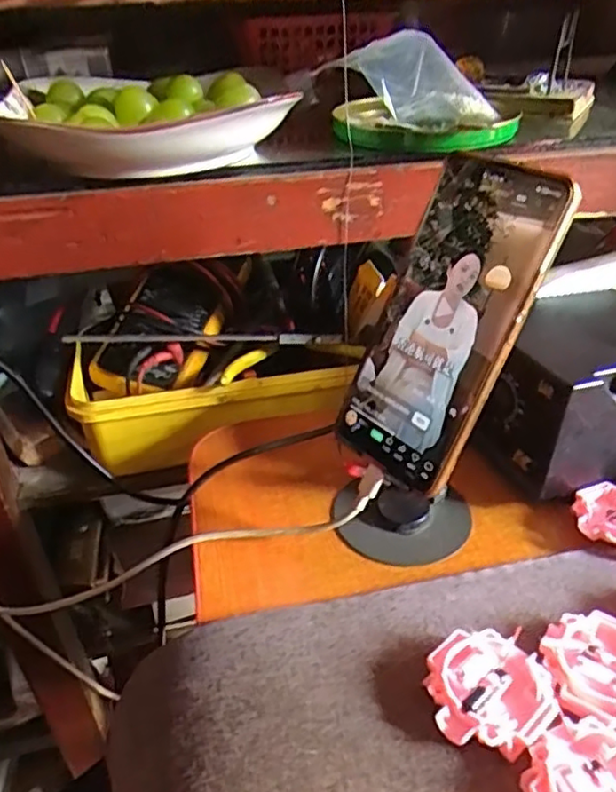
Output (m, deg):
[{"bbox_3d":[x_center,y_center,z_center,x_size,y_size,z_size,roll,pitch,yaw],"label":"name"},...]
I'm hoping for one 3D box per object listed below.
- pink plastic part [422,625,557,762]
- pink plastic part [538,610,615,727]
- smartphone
[{"bbox_3d":[0.080,0.130,0.279,0.052,0.016,0.051,-2,34,0],"label":"pink plastic part"},{"bbox_3d":[0.133,0.125,0.286,0.052,0.017,0.050,-12,35,-15],"label":"pink plastic part"},{"bbox_3d":[0.068,-0.036,0.322,0.010,0.165,0.074,8,21,-43],"label":"smartphone"}]

